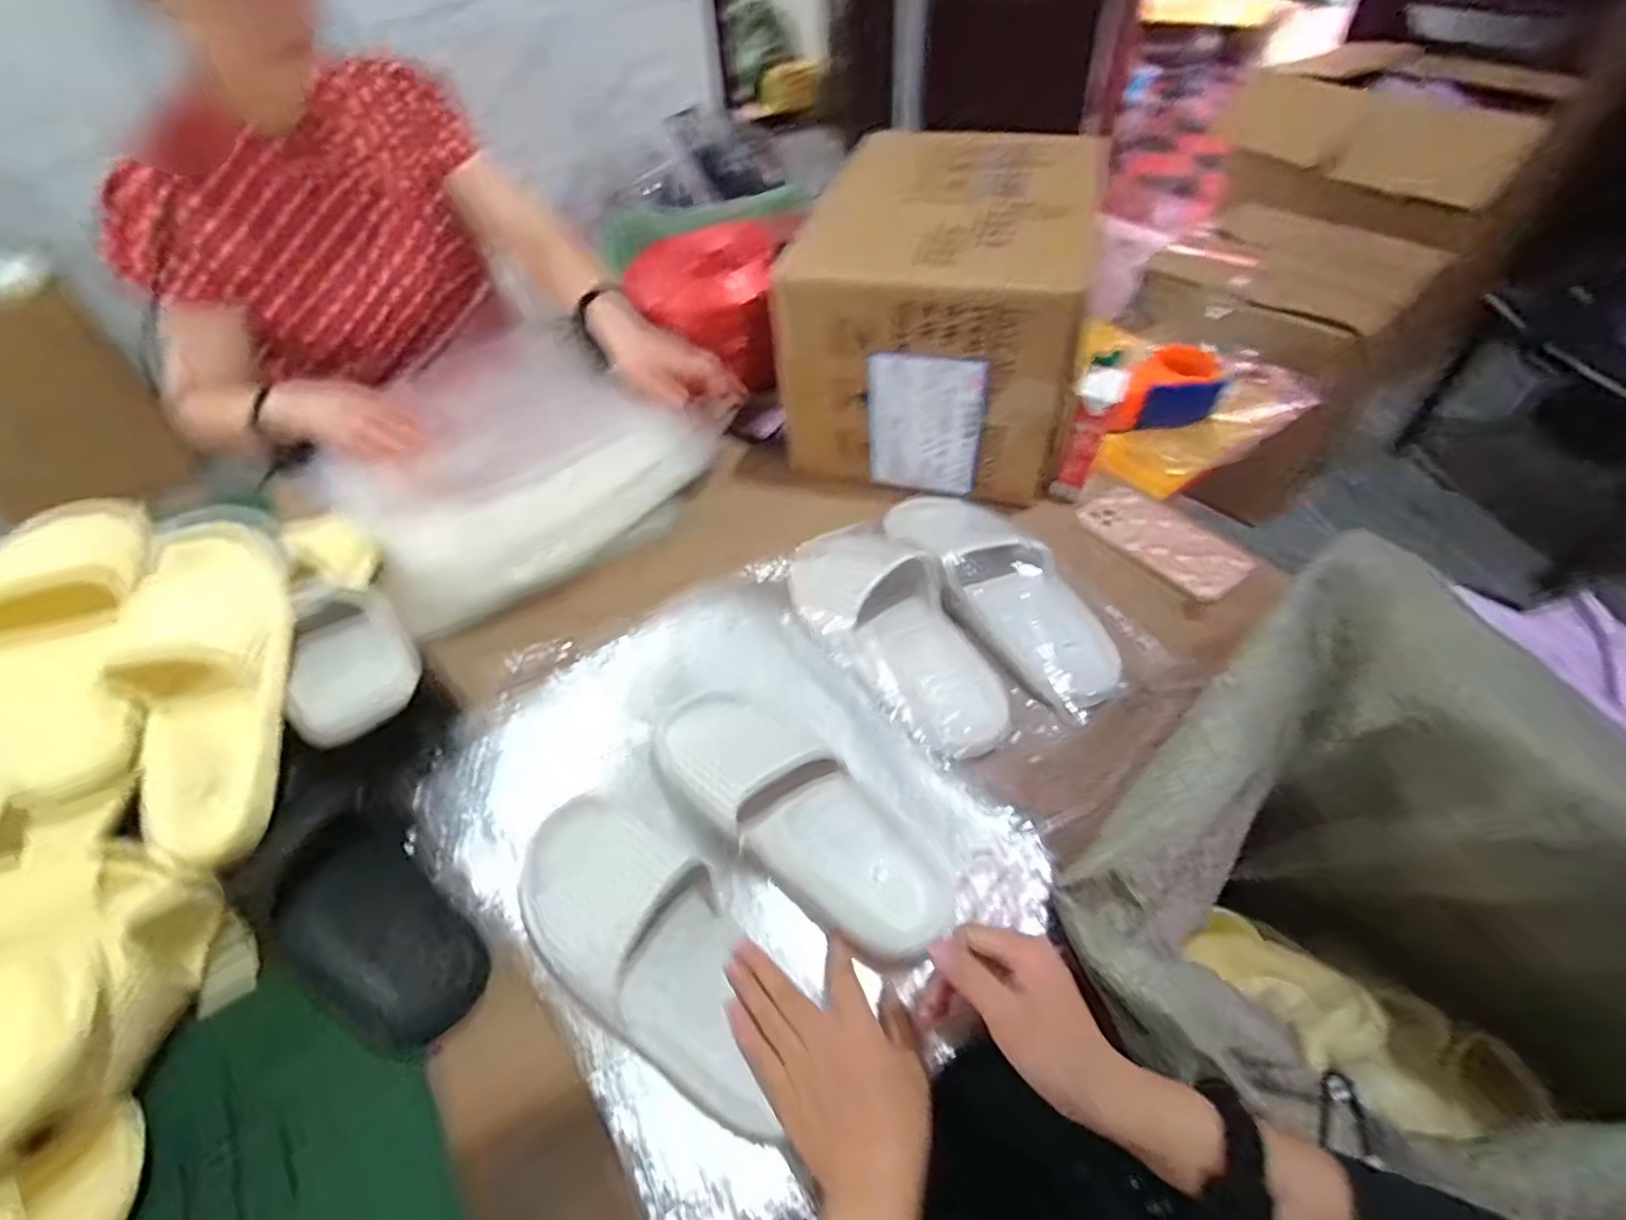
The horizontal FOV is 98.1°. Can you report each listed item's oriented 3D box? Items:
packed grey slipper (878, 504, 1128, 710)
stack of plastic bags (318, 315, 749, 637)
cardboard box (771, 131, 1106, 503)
[{"bbox_3d":[0.175,-0.033,0.678,0.117,0.052,0.288,-19,51,-13],"label":"packed grey slipper"},{"bbox_3d":[-0.354,-0.195,0.842,0.400,0.072,0.426,-33,55,-23],"label":"stack of plastic bags"},{"bbox_3d":[0.145,-0.339,0.813,0.303,0.245,0.352,7,50,9],"label":"cardboard box"}]

